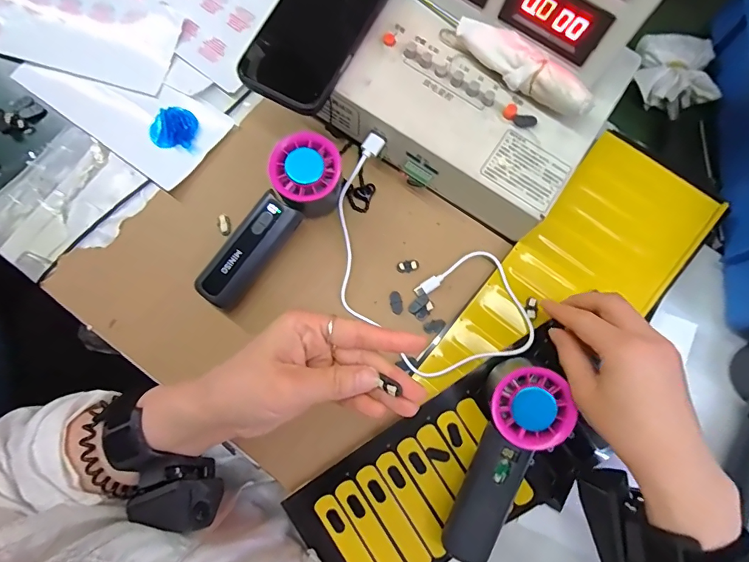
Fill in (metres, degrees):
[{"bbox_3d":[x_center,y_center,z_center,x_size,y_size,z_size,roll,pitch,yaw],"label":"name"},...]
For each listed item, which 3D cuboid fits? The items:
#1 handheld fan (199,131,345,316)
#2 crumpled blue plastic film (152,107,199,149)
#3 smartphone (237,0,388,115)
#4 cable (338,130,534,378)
[{"bbox_3d":[-0.085,-0.047,0.346,0.058,0.033,0.155,39,94,6],"label":"handheld fan"},{"bbox_3d":[-0.184,-0.138,0.393,0.034,0.025,0.037,0,79,-1],"label":"crumpled blue plastic film"},{"bbox_3d":[-0.046,-0.205,0.346,0.072,0.009,0.133,25,115,-33],"label":"smartphone"},{"bbox_3d":[0.032,-0.008,0.367,0.220,0.022,0.122,44,81,7],"label":"cable"}]

